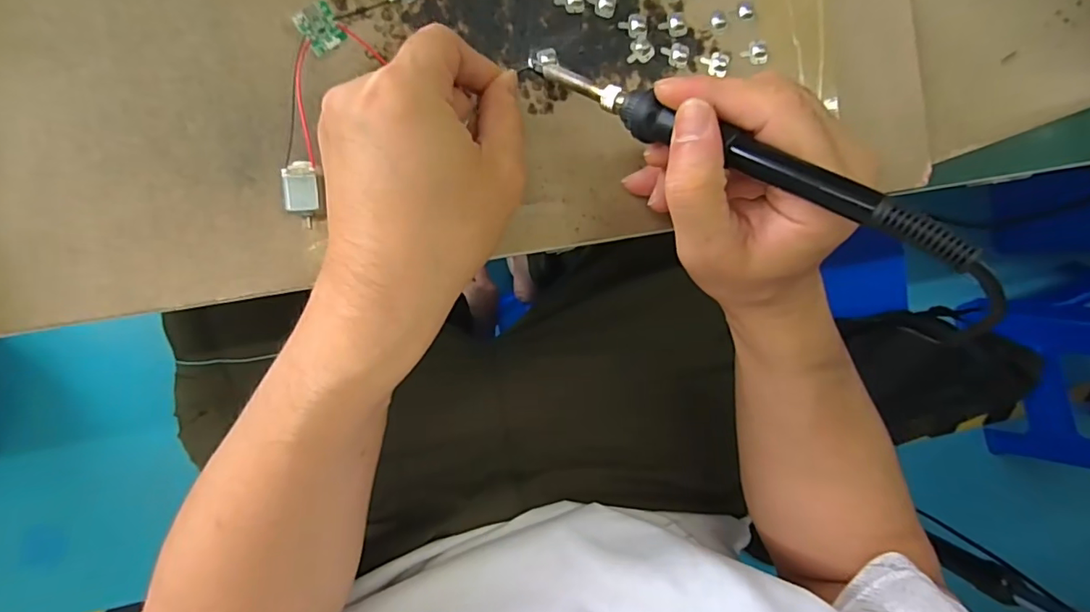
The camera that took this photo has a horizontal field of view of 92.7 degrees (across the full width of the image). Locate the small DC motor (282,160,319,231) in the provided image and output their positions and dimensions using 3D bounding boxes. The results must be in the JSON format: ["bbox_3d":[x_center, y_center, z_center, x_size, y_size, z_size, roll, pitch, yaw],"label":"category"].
[{"bbox_3d":[-0.117,-0.054,0.251,0.015,0.015,0.030,0,92,-9],"label":"small DC motor"}]

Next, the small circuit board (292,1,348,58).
[{"bbox_3d":[-0.106,-0.132,0.247,0.018,0.006,0.019,-39,137,-10],"label":"small circuit board"}]

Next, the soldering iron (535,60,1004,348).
[{"bbox_3d":[0.071,-0.057,0.213,0.212,0.019,0.024,36,84,27],"label":"soldering iron"}]

